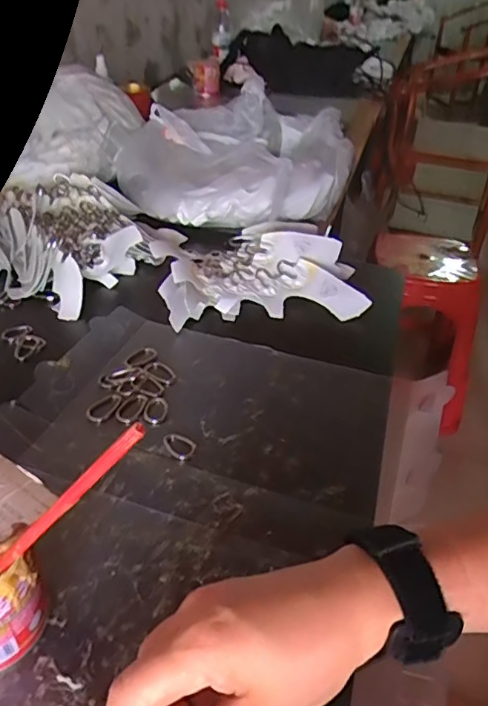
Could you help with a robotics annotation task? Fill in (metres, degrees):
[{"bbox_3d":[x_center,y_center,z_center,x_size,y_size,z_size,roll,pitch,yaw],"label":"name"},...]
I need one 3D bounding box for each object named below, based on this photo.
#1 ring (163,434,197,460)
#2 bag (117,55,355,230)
[{"bbox_3d":[-0.051,0.071,0.427,0.027,0.004,0.019,21,40,23],"label":"ring"},{"bbox_3d":[-0.011,-0.288,0.786,0.307,0.102,0.271,8,37,7],"label":"bag"}]

